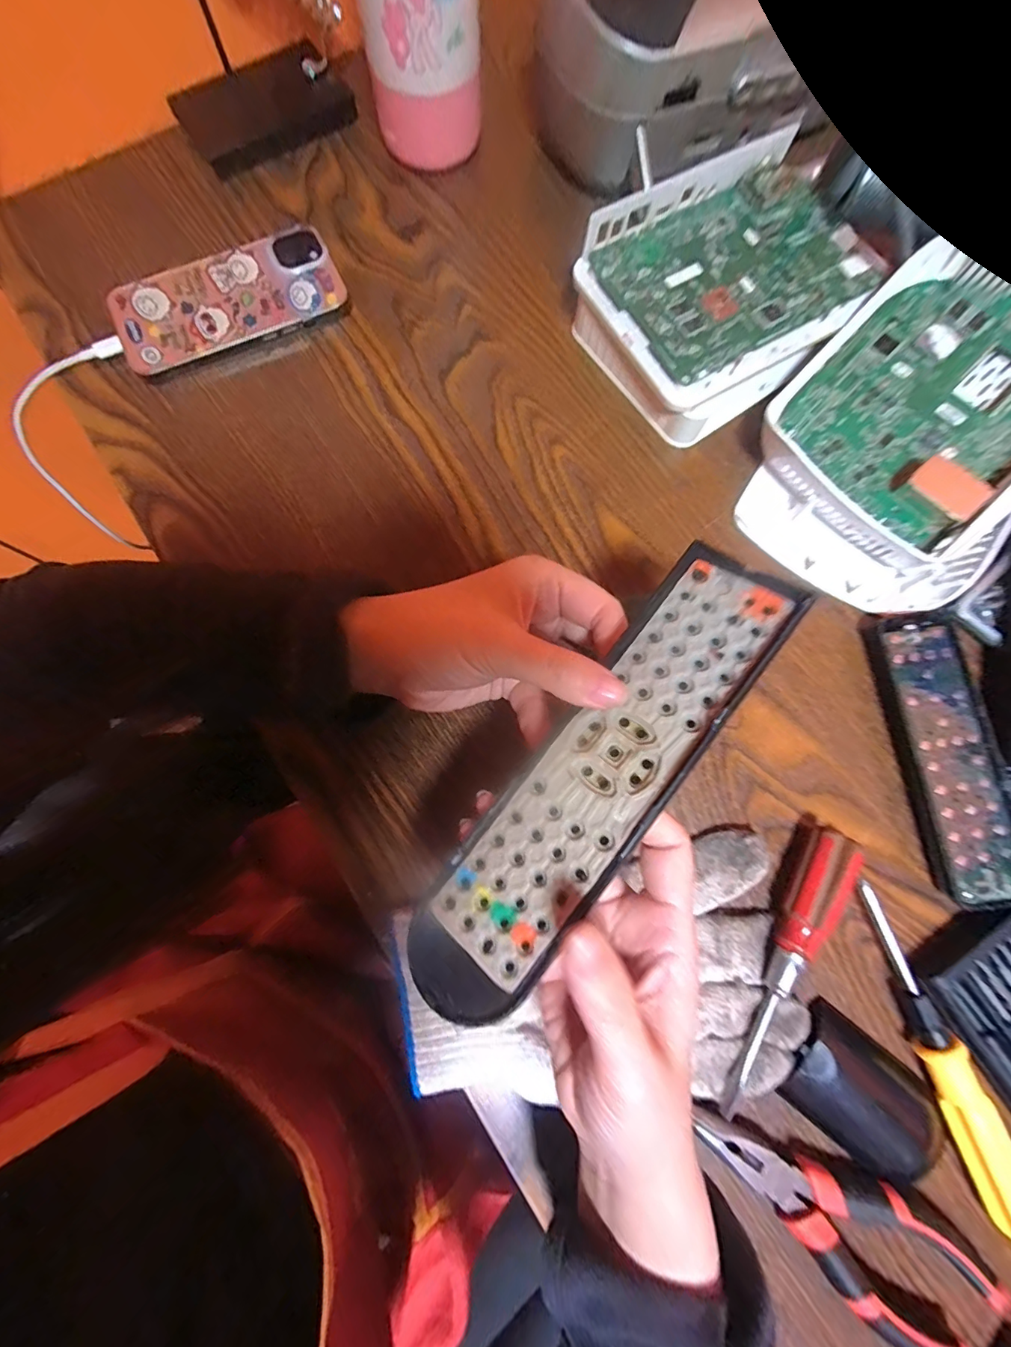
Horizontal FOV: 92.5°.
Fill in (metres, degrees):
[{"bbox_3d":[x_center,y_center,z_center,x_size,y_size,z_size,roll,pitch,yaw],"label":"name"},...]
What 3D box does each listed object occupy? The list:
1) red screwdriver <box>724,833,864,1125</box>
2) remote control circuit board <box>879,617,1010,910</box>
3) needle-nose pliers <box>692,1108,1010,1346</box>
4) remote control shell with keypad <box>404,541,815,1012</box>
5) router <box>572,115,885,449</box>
[{"bbox_3d":[0.138,0.144,0.240,0.020,0.022,0.139,30,79,5],"label":"red screwdriver"},{"bbox_3d":[0.242,0.044,0.266,0.041,0.017,0.149,-7,78,-3],"label":"remote control circuit board"},{"bbox_3d":[0.151,0.244,0.219,0.140,0.021,0.047,42,80,7],"label":"needle-nose pliers"},{"bbox_3d":[0.035,0.037,0.176,0.045,0.015,0.190,38,85,6],"label":"remote control shell with keypad"},{"bbox_3d":[0.135,-0.239,0.303,0.171,0.054,0.128,-37,81,-8],"label":"router"}]

